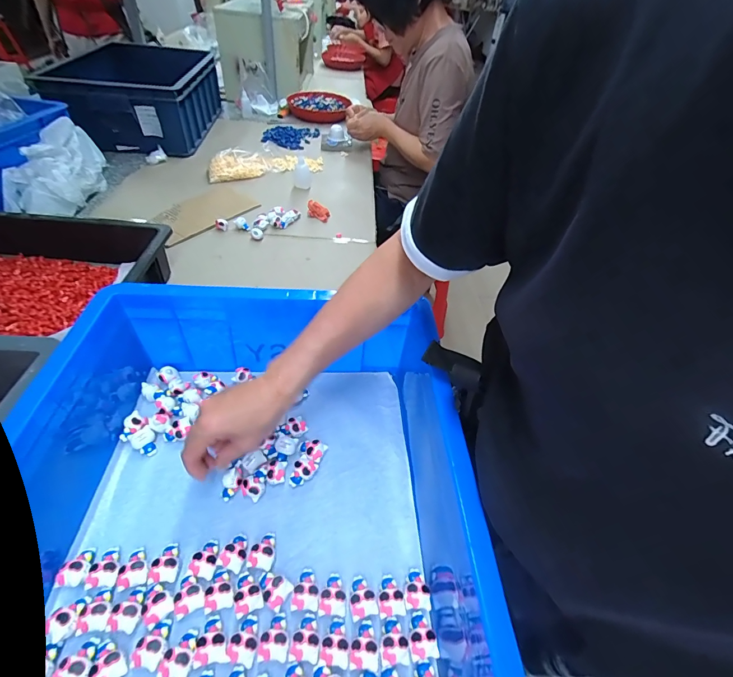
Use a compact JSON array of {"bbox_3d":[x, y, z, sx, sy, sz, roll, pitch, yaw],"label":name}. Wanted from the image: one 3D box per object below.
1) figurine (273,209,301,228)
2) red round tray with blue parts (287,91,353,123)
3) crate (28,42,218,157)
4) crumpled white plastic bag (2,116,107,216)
[{"bbox_3d":[-0.185,-0.277,0.848,0.028,0.020,0.080,26,49,17],"label":"figurine"},{"bbox_3d":[-0.175,-0.869,1.379,0.229,0.052,0.216,-6,47,-12],"label":"red round tray with blue parts"},{"bbox_3d":[-0.650,-0.714,1.085,0.301,0.190,0.429,2,46,-5],"label":"crate"},{"bbox_3d":[-0.663,-0.361,0.772,0.107,0.126,0.202,2,46,-6],"label":"crumpled white plastic bag"}]

